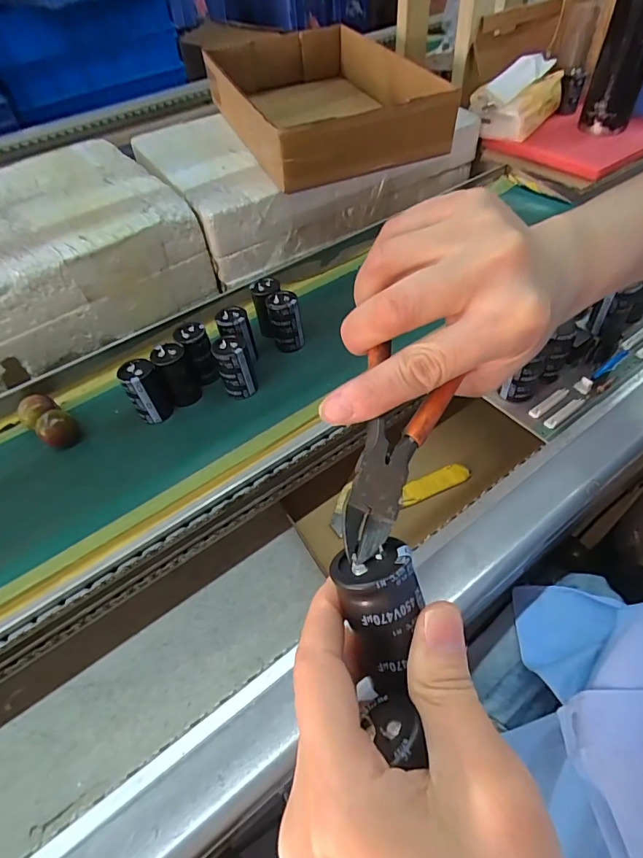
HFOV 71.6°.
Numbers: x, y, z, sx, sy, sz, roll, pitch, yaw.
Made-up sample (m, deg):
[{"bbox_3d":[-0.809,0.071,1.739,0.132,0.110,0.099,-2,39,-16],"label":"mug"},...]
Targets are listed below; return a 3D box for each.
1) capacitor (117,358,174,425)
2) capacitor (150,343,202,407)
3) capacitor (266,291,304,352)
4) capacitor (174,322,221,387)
[{"bbox_3d":[-0.151,-0.032,0.386,0.030,0.050,0.027,-26,54,-15],"label":"capacitor"},{"bbox_3d":[-0.128,-0.049,0.394,0.027,0.050,0.023,-27,54,-16],"label":"capacitor"},{"bbox_3d":[-0.035,-0.103,0.432,0.029,0.055,0.028,-15,52,-7],"label":"capacitor"},{"bbox_3d":[-0.114,-0.069,0.409,0.026,0.052,0.023,-19,52,-10],"label":"capacitor"}]

